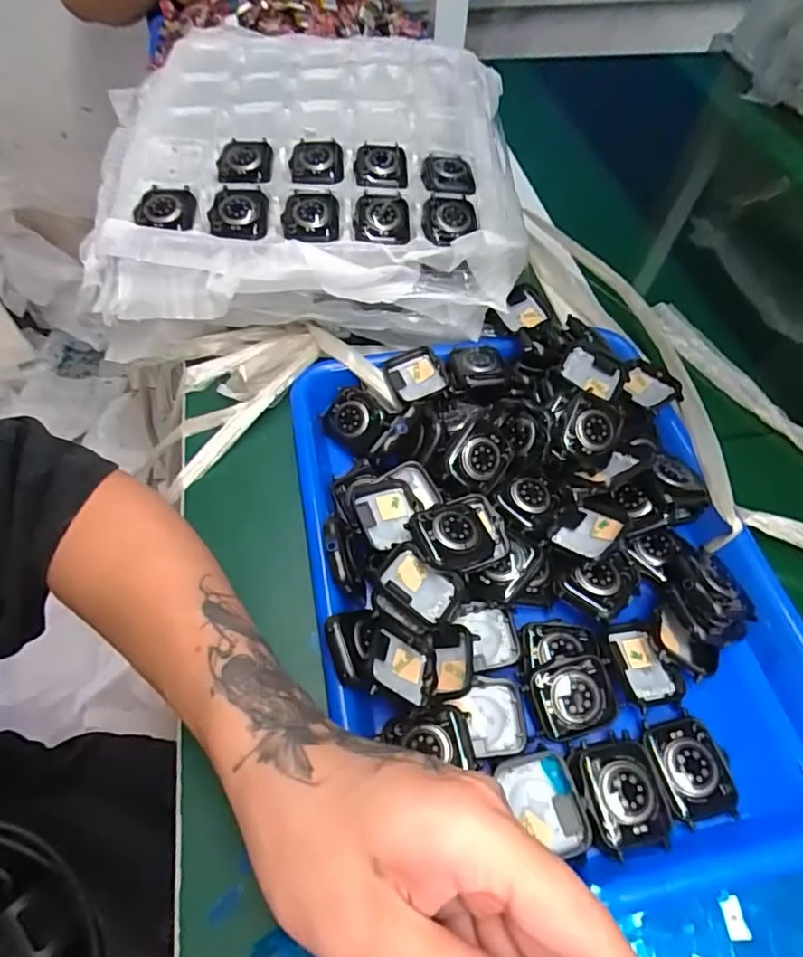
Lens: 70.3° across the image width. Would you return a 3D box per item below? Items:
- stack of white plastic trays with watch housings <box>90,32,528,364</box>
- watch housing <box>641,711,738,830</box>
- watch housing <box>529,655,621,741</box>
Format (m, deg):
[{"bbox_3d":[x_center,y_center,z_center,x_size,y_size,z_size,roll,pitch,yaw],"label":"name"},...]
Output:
[{"bbox_3d":[-0.078,-0.261,0.481,0.329,0.072,0.350,-1,56,-2],"label":"stack of white plastic trays with watch housings"},{"bbox_3d":[0.141,0.141,0.278,0.036,0.009,0.045,-8,57,-6],"label":"watch housing"},{"bbox_3d":[0.088,0.111,0.290,0.042,0.006,0.035,-12,76,-5],"label":"watch housing"}]

